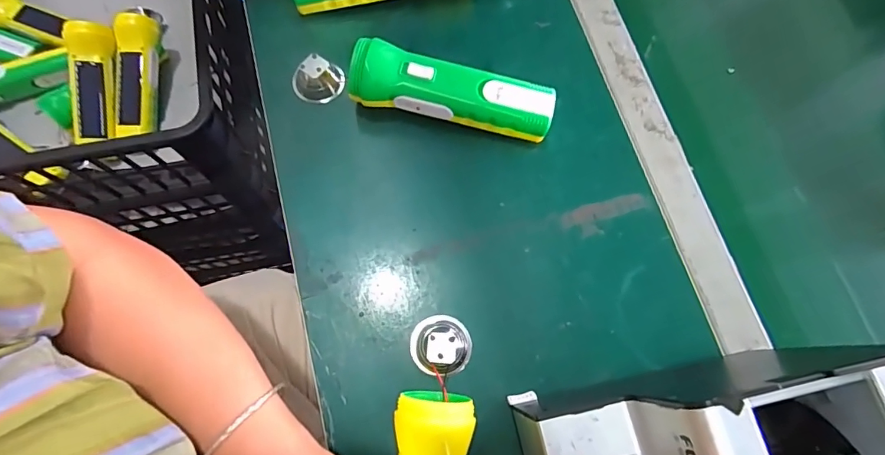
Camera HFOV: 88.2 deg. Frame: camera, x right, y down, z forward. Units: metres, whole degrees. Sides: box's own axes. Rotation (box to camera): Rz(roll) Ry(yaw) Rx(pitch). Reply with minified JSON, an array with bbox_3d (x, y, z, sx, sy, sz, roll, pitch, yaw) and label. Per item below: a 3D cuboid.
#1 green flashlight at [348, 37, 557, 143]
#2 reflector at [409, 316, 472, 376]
[{"bbox_3d":[0.008,-0.108,0.375,0.163,0.055,0.041,10,72,4],"label":"green flashlight"},{"bbox_3d":[-0.001,0.084,0.328,0.044,0.031,0.042,-14,73,-4],"label":"reflector"}]

